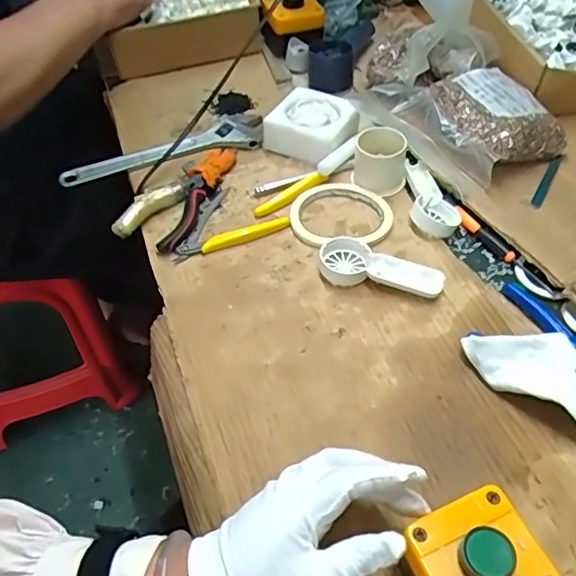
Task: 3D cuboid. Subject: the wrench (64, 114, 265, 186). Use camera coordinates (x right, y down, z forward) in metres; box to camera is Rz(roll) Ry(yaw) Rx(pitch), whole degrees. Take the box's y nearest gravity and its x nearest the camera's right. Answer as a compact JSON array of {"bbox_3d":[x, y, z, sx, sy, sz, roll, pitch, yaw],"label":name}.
[{"bbox_3d":[-0.135,-0.154,0.625,0.227,0.012,0.052,-20,52,-15],"label":"wrench"}]

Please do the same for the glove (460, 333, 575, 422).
[{"bbox_3d":[0.214,0.079,0.423,0.164,0.035,0.058,36,59,27],"label":"glove"}]

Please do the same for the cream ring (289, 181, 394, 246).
[{"bbox_3d":[0.054,-0.075,0.567,0.099,0.011,0.098,-1,50,1],"label":"cream ring"}]

